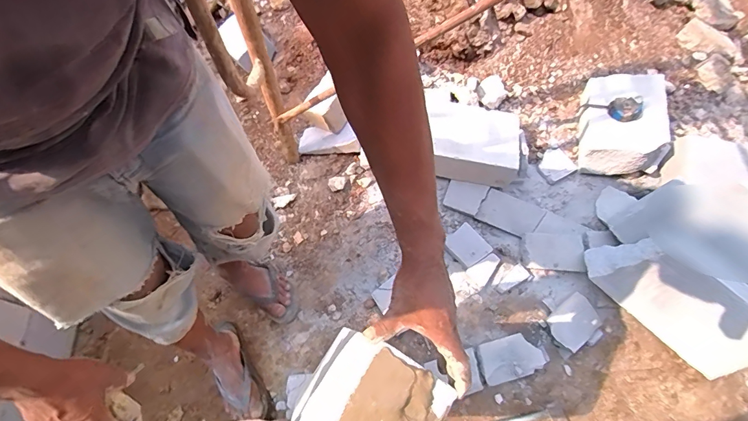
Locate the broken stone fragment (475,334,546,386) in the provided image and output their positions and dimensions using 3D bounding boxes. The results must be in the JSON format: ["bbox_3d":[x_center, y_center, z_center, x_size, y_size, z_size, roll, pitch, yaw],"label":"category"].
[{"bbox_3d":[0.350,0.376,0.996,0.169,0.040,0.102,-14,71,-5],"label":"broken stone fragment"}]

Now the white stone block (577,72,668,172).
[{"bbox_3d":[0.735,-0.273,1.166,0.201,0.168,0.342,12,71,4],"label":"white stone block"}]

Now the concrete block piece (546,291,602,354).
[{"bbox_3d":[0.535,0.297,1.034,0.148,0.034,0.098,-34,69,-17],"label":"concrete block piece"}]

